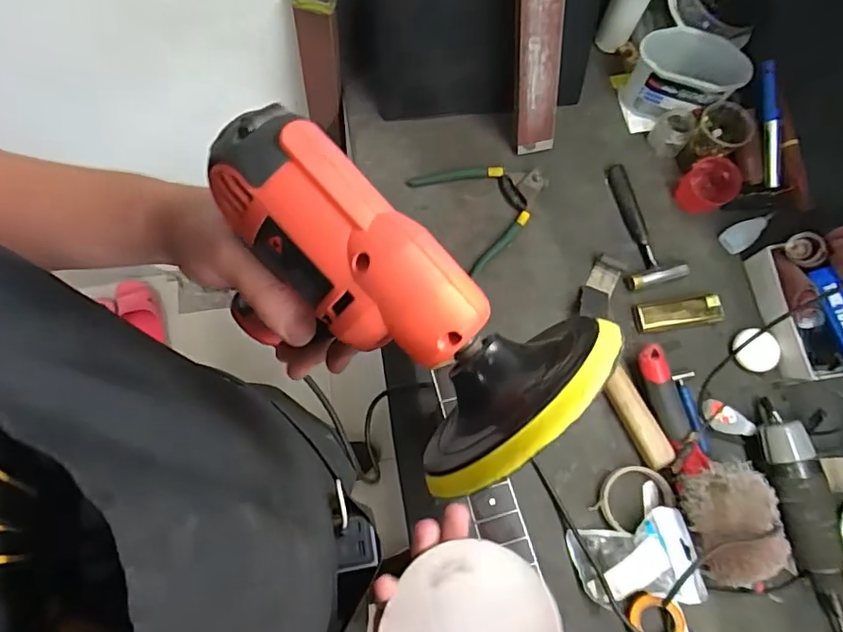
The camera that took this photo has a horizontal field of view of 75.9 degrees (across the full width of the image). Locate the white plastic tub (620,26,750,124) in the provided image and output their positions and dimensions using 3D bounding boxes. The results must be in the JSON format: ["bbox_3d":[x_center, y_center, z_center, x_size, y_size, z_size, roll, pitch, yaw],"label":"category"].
[{"bbox_3d":[0.357,-0.324,0.742,0.141,0.103,0.087,14,75,4],"label":"white plastic tub"}]

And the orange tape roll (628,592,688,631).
[{"bbox_3d":[0.268,0.346,0.612,0.059,0.024,0.060,-12,75,-3],"label":"orange tape roll"}]

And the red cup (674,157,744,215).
[{"bbox_3d":[0.392,-0.176,0.737,0.061,0.062,0.066,0,74,0],"label":"red cup"}]

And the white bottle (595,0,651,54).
[{"bbox_3d":[0.282,-0.420,0.749,0.051,0.141,0.042,27,76,8],"label":"white bottle"}]

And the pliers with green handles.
[{"bbox_3d":[0.089,-0.171,0.765,0.158,0.014,0.167,-35,81,9],"label":"pliers with green handles"}]

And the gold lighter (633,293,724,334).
[{"bbox_3d":[0.339,-0.004,0.713,0.110,0.018,0.039,-8,74,-2],"label":"gold lighter"}]

